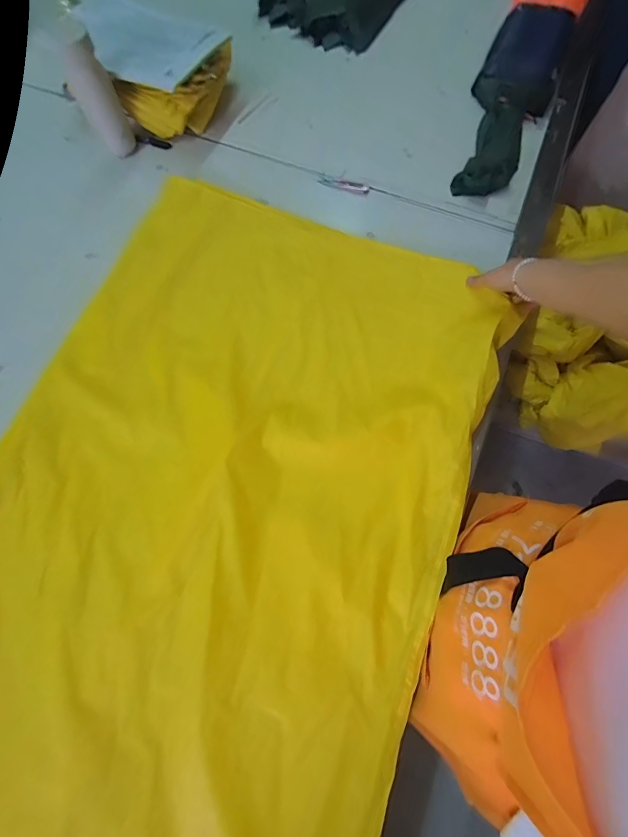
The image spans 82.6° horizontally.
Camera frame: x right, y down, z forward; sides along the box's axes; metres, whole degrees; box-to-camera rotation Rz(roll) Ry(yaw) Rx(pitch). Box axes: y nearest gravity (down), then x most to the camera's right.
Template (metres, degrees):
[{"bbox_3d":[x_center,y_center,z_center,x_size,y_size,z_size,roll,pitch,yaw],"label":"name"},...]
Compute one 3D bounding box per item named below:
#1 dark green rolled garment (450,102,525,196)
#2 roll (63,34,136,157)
[{"bbox_3d":[0.355,-0.526,0.696,0.100,0.042,0.252,24,72,8],"label":"dark green rolled garment"},{"bbox_3d":[-0.388,-0.576,0.652,0.067,0.153,0.049,-31,73,-11],"label":"roll"}]

